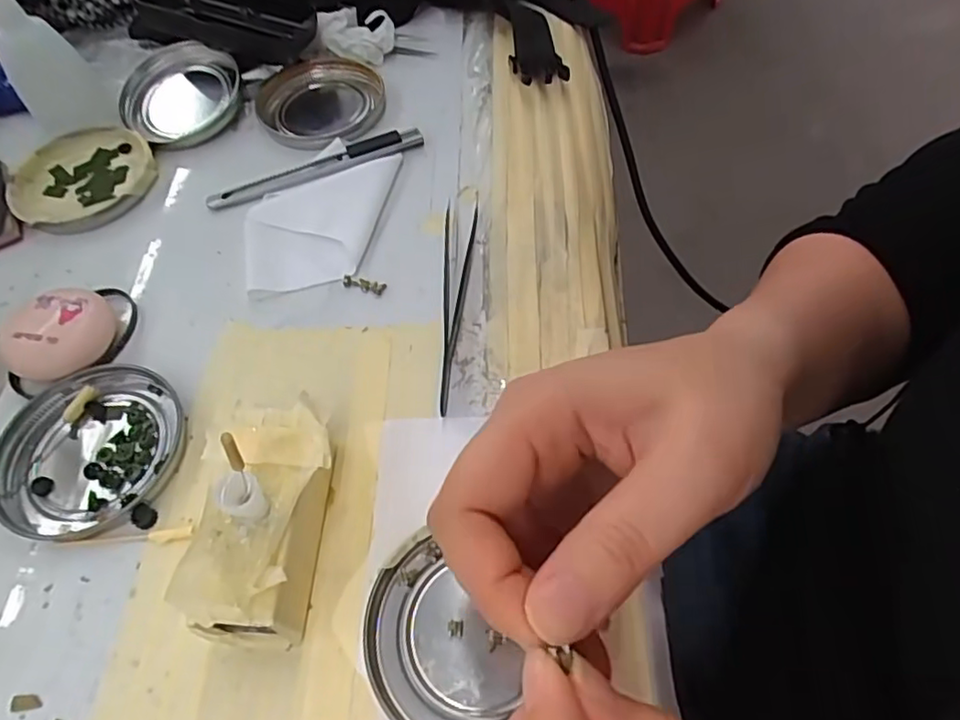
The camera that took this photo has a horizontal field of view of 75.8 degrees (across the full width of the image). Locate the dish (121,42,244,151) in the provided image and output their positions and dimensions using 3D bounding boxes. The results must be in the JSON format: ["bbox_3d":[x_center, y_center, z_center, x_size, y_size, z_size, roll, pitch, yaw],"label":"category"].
[{"bbox_3d":[-0.190,-0.167,0.384,0.074,0.026,0.067,11,60,11],"label":"dish"}]

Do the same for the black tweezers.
[{"bbox_3d":[-0.014,-0.030,0.301,0.017,0.004,0.123,2,58,6],"label":"black tweezers"}]

